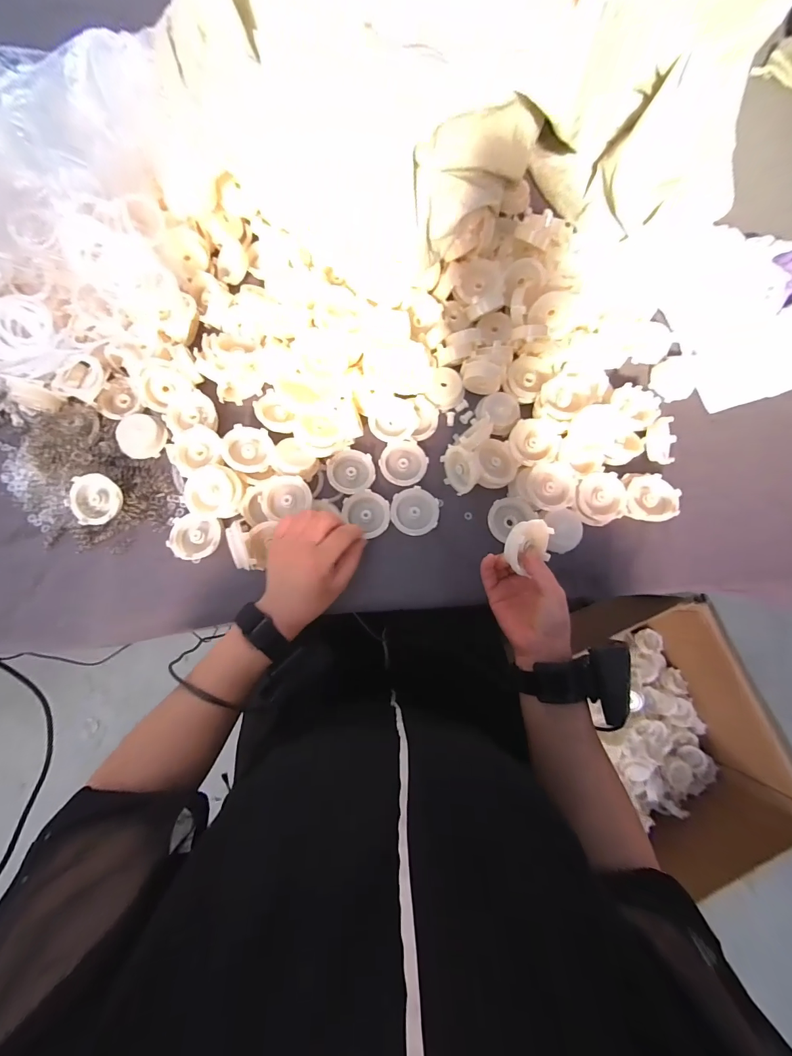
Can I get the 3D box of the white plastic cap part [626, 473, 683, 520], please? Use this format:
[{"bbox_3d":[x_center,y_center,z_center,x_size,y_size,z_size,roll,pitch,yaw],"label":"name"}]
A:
[{"bbox_3d":[0.288,-0.032,0.437,0.053,0.030,0.053,0,78,-1],"label":"white plastic cap part"}]

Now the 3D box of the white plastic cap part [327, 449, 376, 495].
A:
[{"bbox_3d":[-0.052,-0.065,0.447,0.052,0.016,0.050,0,78,-1],"label":"white plastic cap part"}]

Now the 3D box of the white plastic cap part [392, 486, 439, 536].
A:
[{"bbox_3d":[0.022,-0.018,0.444,0.053,0.018,0.053,0,78,-1],"label":"white plastic cap part"}]

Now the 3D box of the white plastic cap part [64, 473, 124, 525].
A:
[{"bbox_3d":[-0.332,-0.031,0.422,0.053,0.008,0.054,0,90,-6],"label":"white plastic cap part"}]

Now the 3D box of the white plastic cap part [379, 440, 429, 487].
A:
[{"bbox_3d":[0.009,-0.075,0.450,0.053,0.016,0.054,0,78,-1],"label":"white plastic cap part"}]

